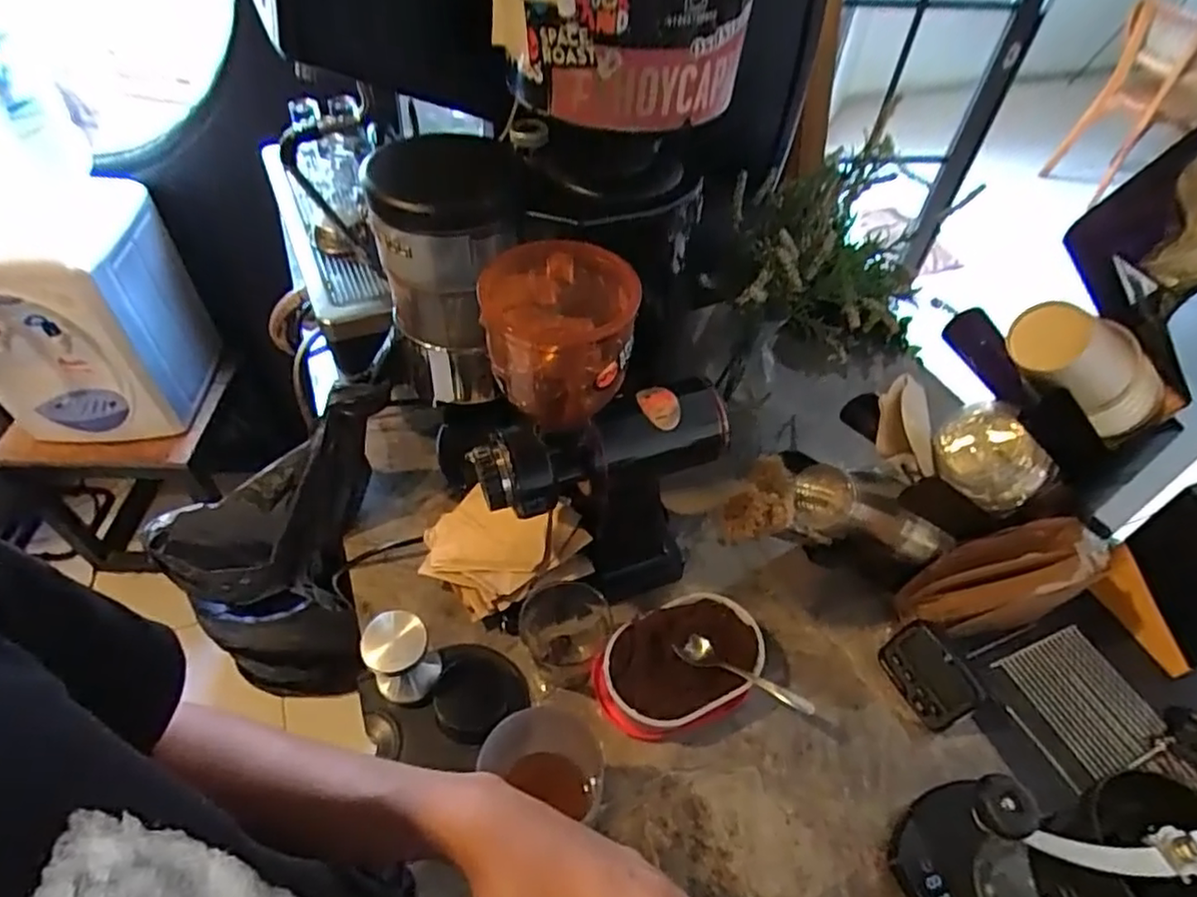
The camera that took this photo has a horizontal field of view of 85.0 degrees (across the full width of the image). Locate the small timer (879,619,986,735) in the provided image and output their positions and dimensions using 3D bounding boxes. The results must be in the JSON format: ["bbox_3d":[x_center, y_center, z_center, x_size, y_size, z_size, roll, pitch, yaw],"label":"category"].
[{"bbox_3d":[0.302,0.206,0.596,0.017,0.064,0.083,5,40,-44],"label":"small timer"}]

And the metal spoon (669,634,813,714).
[{"bbox_3d":[0.128,0.200,0.578,0.125,0.011,0.027,20,47,28],"label":"metal spoon"}]

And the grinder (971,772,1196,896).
[{"bbox_3d":[0.274,0.272,0.411,0.140,0.199,0.085,-2,48,-7],"label":"grinder"}]

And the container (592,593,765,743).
[{"bbox_3d":[0.075,0.196,0.594,0.144,0.044,0.097,-15,51,-18],"label":"container"}]

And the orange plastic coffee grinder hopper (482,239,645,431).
[{"bbox_3d":[-0.030,-0.074,0.455,0.100,0.109,0.091,2,47,-3],"label":"orange plastic coffee grinder hopper"}]

